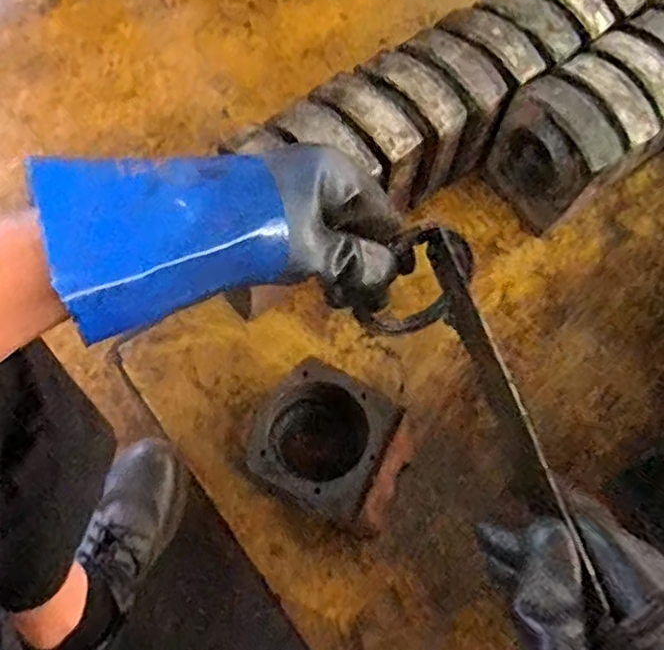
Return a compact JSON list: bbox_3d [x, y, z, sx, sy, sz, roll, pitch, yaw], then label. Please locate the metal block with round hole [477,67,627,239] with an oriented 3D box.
[{"bbox_3d":[0.317,-0.240,0.935,0.095,0.194,0.154,-26,71,-15],"label":"metal block with round hole"}]

